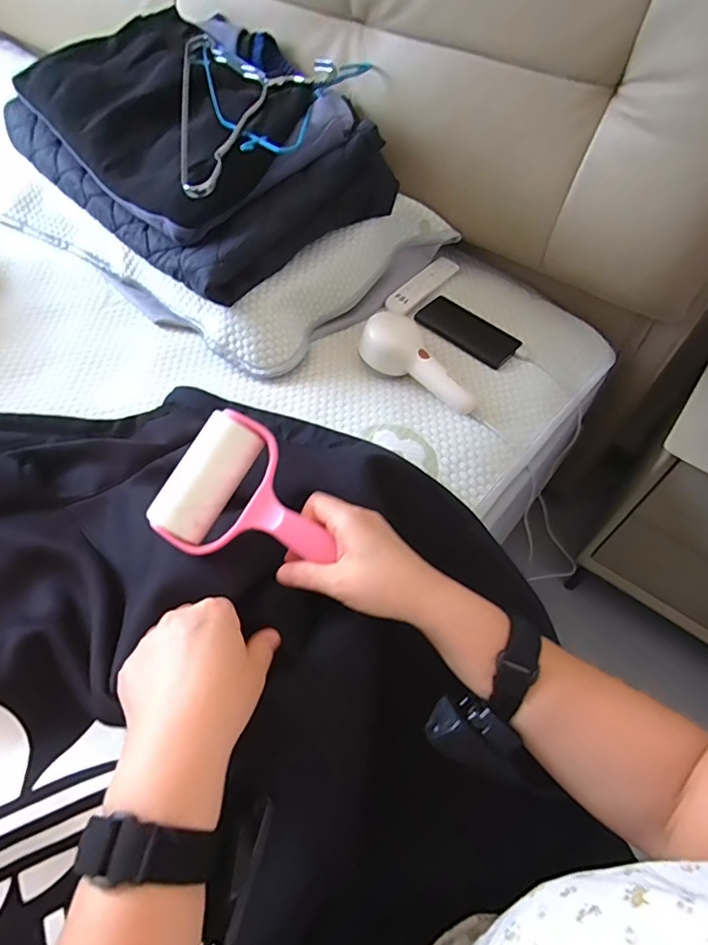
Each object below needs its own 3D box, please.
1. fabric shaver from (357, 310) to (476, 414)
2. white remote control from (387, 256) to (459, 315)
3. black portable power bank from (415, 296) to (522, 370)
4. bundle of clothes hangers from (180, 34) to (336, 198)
[{"bbox_3d":[0.086,-0.145,0.656,0.165,0.070,0.060,24,55,15],"label":"fabric shaver"},{"bbox_3d":[0.107,-0.290,0.788,0.040,0.014,0.151,36,59,22],"label":"white remote control"},{"bbox_3d":[0.161,-0.207,0.744,0.152,0.008,0.072,37,59,23],"label":"black portable power bank"},{"bbox_3d":[-0.124,-0.502,0.681,0.211,0.052,0.423,-5,54,-7],"label":"bundle of clothes hangers"}]

